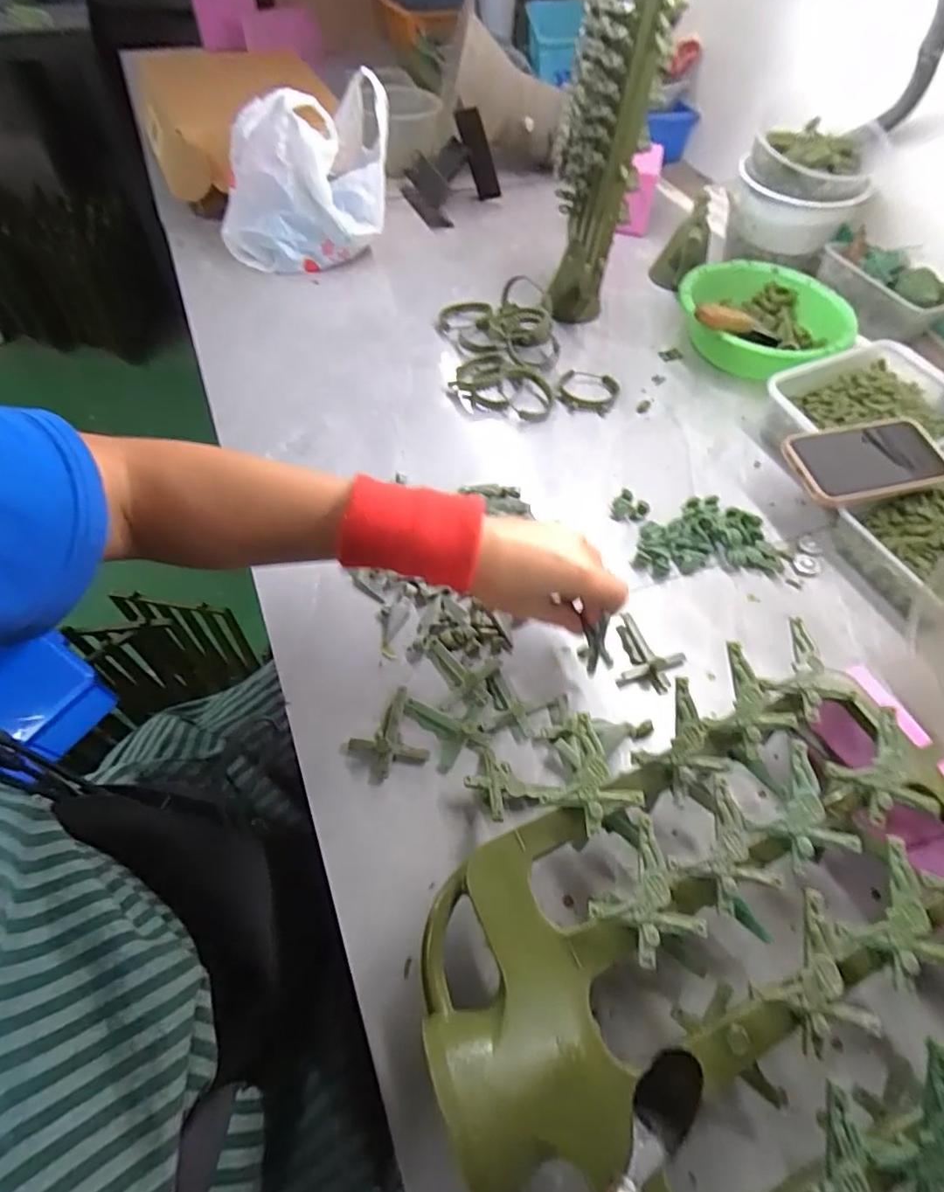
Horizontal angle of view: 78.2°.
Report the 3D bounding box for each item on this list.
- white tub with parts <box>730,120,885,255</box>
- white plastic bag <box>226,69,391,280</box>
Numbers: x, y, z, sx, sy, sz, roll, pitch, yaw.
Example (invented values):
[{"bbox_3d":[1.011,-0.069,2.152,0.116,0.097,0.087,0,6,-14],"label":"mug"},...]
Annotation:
[{"bbox_3d":[0.432,-0.531,0.768,0.166,0.114,0.127,20,57,11],"label":"white tub with parts"},{"bbox_3d":[-0.219,-0.549,0.776,0.237,0.154,0.159,-14,57,-12],"label":"white plastic bag"}]

